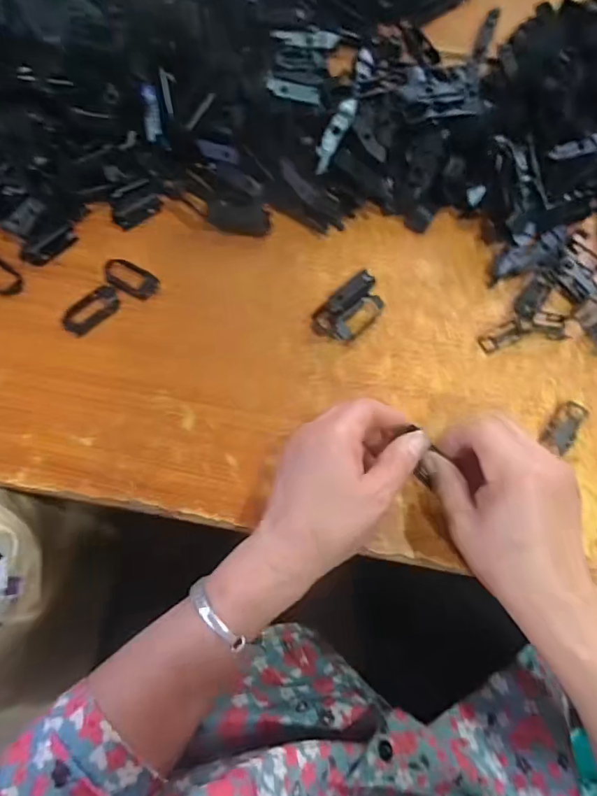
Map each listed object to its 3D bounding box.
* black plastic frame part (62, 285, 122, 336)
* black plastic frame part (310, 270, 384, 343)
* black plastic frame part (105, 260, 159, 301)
[{"bbox_3d":[-0.167,-0.071,0.399,0.025,0.007,0.049,42,77,12],"label":"black plastic frame part"},{"bbox_3d":[0.042,-0.070,0.398,0.058,0.022,0.035,-35,76,-10],"label":"black plastic frame part"},{"bbox_3d":[-0.142,-0.101,0.418,0.049,0.005,0.026,28,75,9],"label":"black plastic frame part"}]

